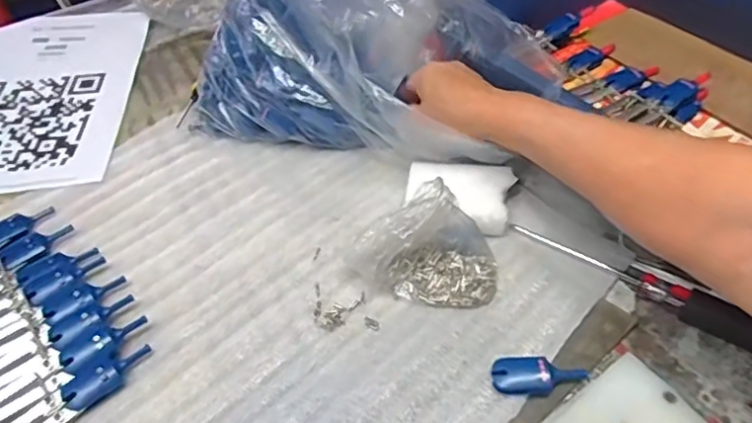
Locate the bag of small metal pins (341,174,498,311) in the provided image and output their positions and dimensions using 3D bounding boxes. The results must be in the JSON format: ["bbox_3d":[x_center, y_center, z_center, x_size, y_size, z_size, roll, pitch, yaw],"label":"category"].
[{"bbox_3d":[0.036,0.022,0.388,0.102,0.066,0.055,13,51,15],"label":"bag of small metal pins"}]

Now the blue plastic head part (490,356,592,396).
[{"bbox_3d":[0.103,0.104,0.345,0.057,0.012,0.024,4,49,7],"label":"blue plastic head part"}]

